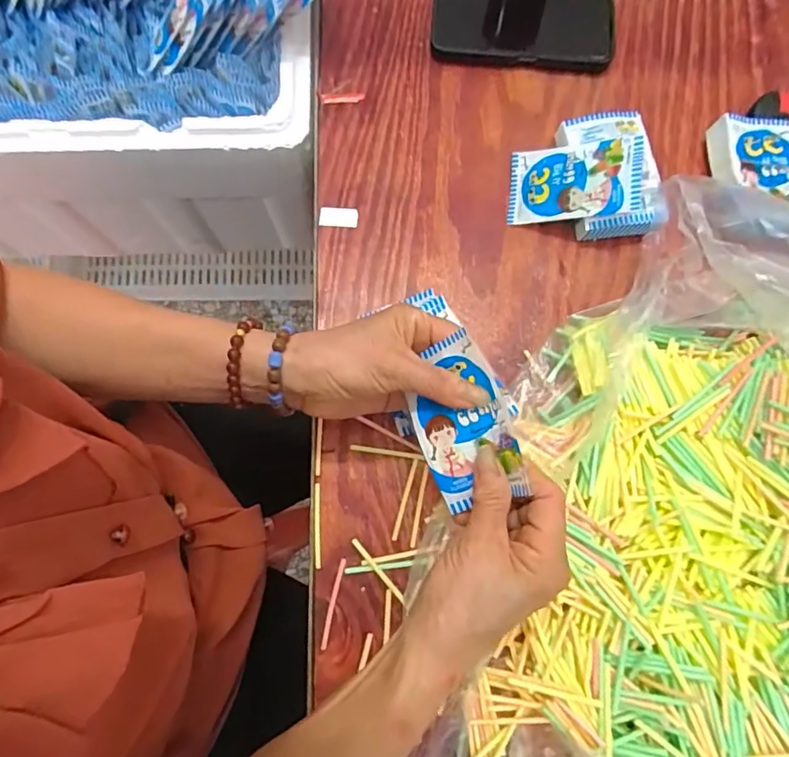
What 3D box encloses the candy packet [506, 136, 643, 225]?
[{"bbox_3d":[0.147,-0.164,0.429,0.103,0.010,0.066,0,79,29],"label":"candy packet"}]

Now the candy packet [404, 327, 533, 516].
[{"bbox_3d":[0.041,0.028,0.320,0.060,0.010,0.100,-24,82,29],"label":"candy packet"}]

